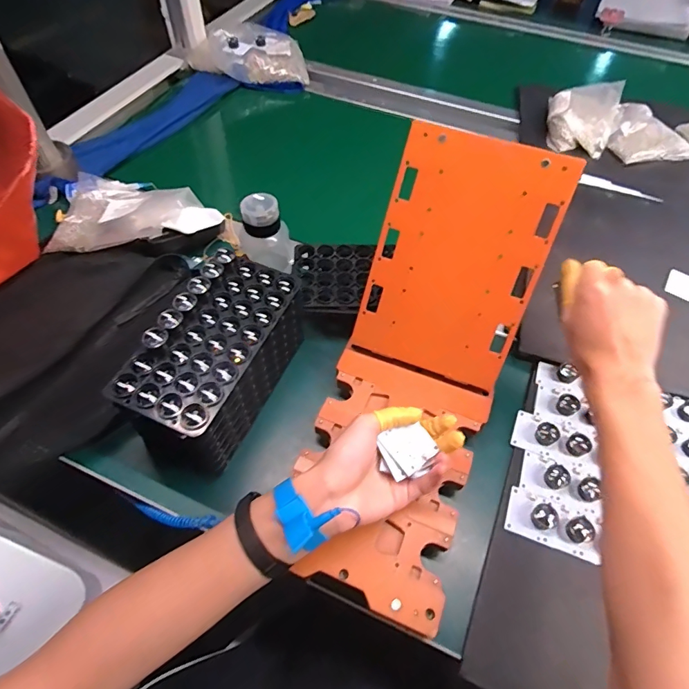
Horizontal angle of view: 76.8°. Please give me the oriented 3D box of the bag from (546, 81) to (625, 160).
[{"bbox_3d":[0.439,-0.426,0.803,0.122,0.056,0.162,21,58,12],"label":"bag"}]

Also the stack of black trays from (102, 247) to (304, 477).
[{"bbox_3d":[-0.128,0.019,0.455,0.094,0.127,0.191,21,58,12],"label":"stack of black trays"}]

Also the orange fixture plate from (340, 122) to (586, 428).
[{"bbox_3d":[0.105,-0.065,0.437,0.158,0.262,0.020,19,19,10],"label":"orange fixture plate"}]

